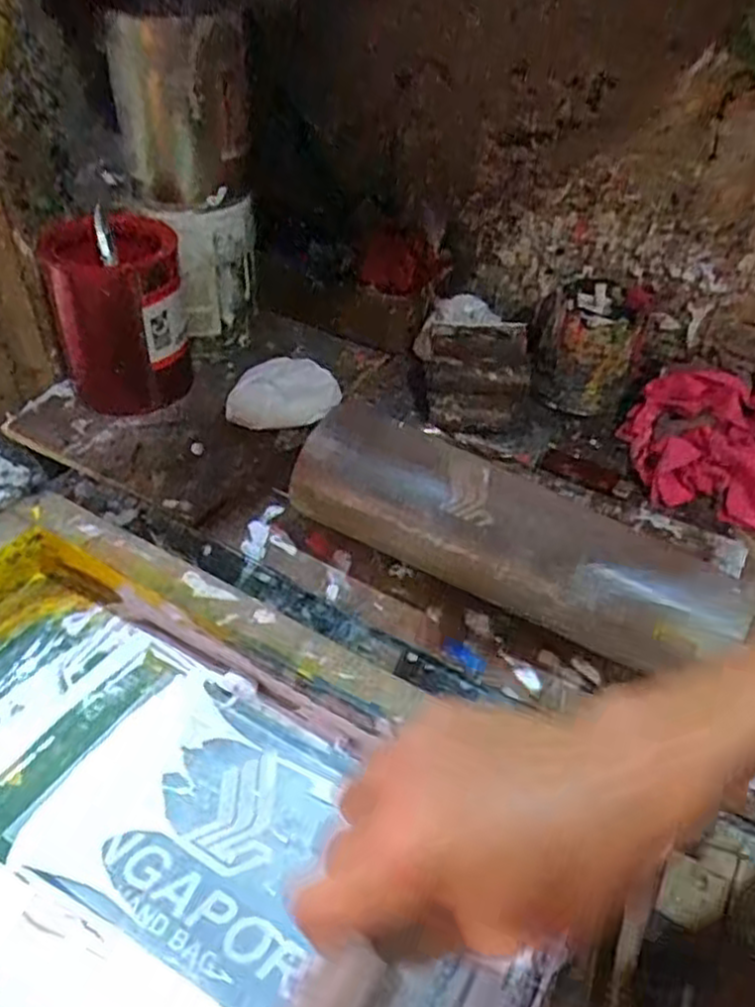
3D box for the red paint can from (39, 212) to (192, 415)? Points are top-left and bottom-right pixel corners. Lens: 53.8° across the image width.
[{"bbox_3d":[-0.218,-0.164,0.634,0.108,0.126,0.102,-14,46,-17],"label":"red paint can"}]

